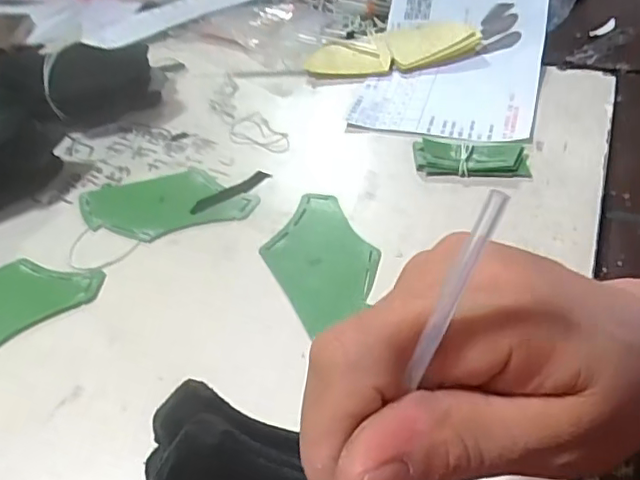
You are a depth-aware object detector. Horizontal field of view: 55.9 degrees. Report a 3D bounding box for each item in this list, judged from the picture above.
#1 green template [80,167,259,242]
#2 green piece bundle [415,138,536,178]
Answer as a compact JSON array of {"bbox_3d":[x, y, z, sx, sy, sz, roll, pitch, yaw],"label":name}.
[{"bbox_3d":[-0.115,-0.029,0.451,0.129,0.004,0.071,-8,44,0],"label":"green template"},{"bbox_3d":[0.111,-0.061,0.443,0.082,0.013,0.033,5,45,13],"label":"green piece bundle"}]

